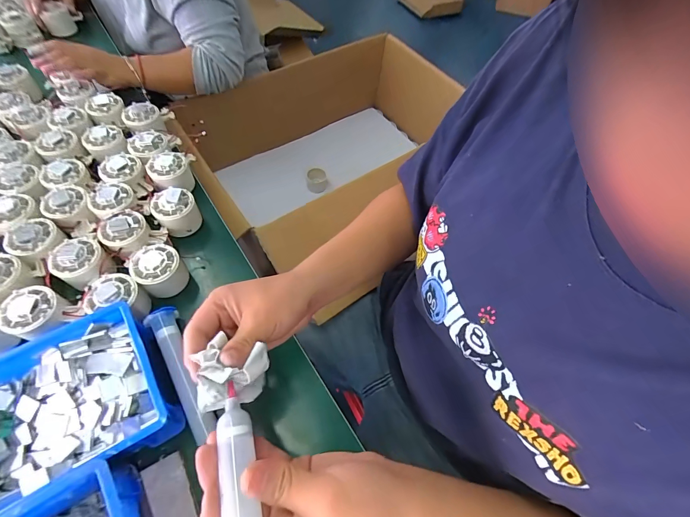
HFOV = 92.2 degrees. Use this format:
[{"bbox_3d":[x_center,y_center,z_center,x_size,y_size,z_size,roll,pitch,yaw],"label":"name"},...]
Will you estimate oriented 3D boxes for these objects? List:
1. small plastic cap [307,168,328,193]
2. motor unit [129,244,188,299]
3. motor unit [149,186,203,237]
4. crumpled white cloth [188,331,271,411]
[{"bbox_3d":[-0.079,-0.224,0.951,0.055,0.046,0.055,2,59,-3],"label":"small plastic cap"},{"bbox_3d":[-0.236,0.018,0.429,0.055,0.056,0.050,2,59,-3],"label":"motor unit"},{"bbox_3d":[-0.239,-0.066,0.473,0.055,0.060,0.052,-25,64,-17],"label":"motor unit"},{"bbox_3d":[-0.092,0.093,0.278,0.053,0.044,0.056,-7,60,-8],"label":"crumpled white cloth"}]

